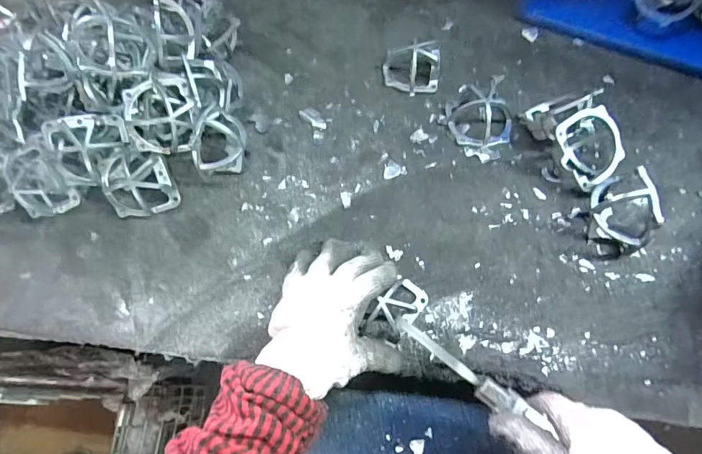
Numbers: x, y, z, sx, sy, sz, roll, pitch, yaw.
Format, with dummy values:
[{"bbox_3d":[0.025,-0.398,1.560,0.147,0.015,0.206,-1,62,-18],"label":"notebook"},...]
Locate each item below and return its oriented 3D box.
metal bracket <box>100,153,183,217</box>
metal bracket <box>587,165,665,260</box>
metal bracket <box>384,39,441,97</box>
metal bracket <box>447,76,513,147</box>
[{"bbox_3d":[-0.253,-0.052,0.495,0.082,0.058,0.067,-3,67,1],"label":"metal bracket"},{"bbox_3d":[0.283,-0.017,0.441,0.041,0.083,0.081,-3,67,1],"label":"metal bracket"},{"bbox_3d":[0.085,-0.225,0.569,0.078,0.042,0.075,-5,67,0],"label":"metal bracket"},{"bbox_3d":[0.169,-0.163,0.538,0.082,0.042,0.116,-1,67,2],"label":"metal bracket"}]

